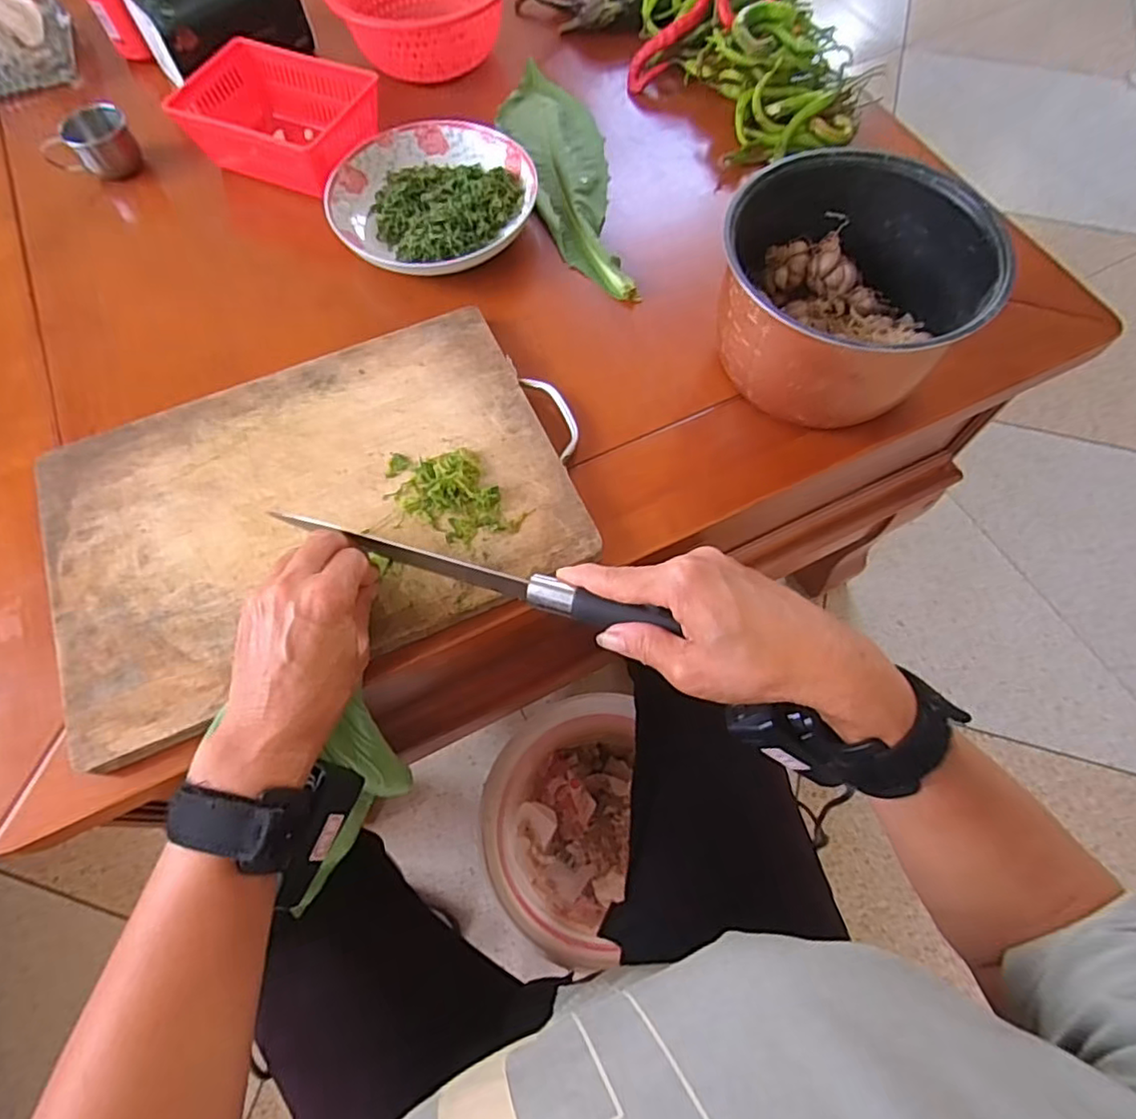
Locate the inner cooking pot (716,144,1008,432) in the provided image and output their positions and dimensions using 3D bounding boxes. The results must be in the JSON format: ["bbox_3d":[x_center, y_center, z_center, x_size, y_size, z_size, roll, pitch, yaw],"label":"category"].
[{"bbox_3d":[0.189,-0.180,0.438,0.162,0.106,0.162,0,66,1],"label":"inner cooking pot"}]

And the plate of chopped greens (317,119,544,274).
[{"bbox_3d":[-0.120,-0.310,0.544,0.161,0.036,0.160,0,66,1],"label":"plate of chopped greens"}]

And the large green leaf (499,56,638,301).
[{"bbox_3d":[0.005,-0.352,0.573,0.085,0.012,0.306,-17,67,-6],"label":"large green leaf"}]

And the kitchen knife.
[{"bbox_3d":[-0.070,0.004,0.363,0.262,0.031,0.017,15,67,16],"label":"kitchen knife"}]

